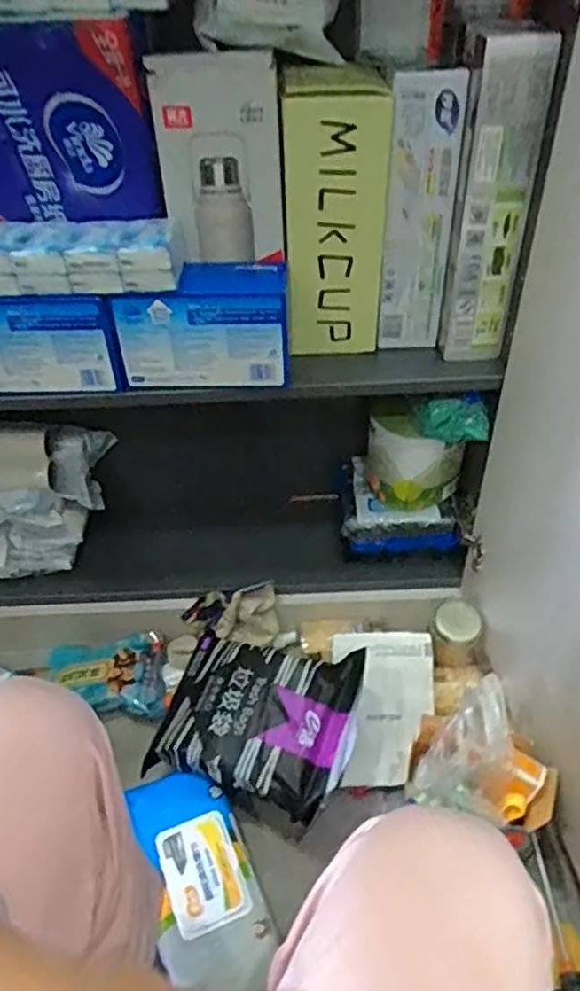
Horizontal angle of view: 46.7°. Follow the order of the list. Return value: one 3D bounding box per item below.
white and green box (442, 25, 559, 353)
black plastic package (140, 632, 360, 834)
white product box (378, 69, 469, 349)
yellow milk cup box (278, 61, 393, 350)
[{"bbox_3d":[0.211,-0.293,0.704,0.068,0.309,0.061,8,42,11],"label":"white and green box"},{"bbox_3d":[-0.046,0.267,0.807,0.239,0.091,0.180,7,42,11],"label":"black plastic package"},{"bbox_3d":[0.143,-0.299,0.743,0.074,0.278,0.045,7,42,11],"label":"white product box"},{"bbox_3d":[0.050,-0.305,0.757,0.111,0.282,0.106,1,41,4],"label":"yellow milk cup box"}]

